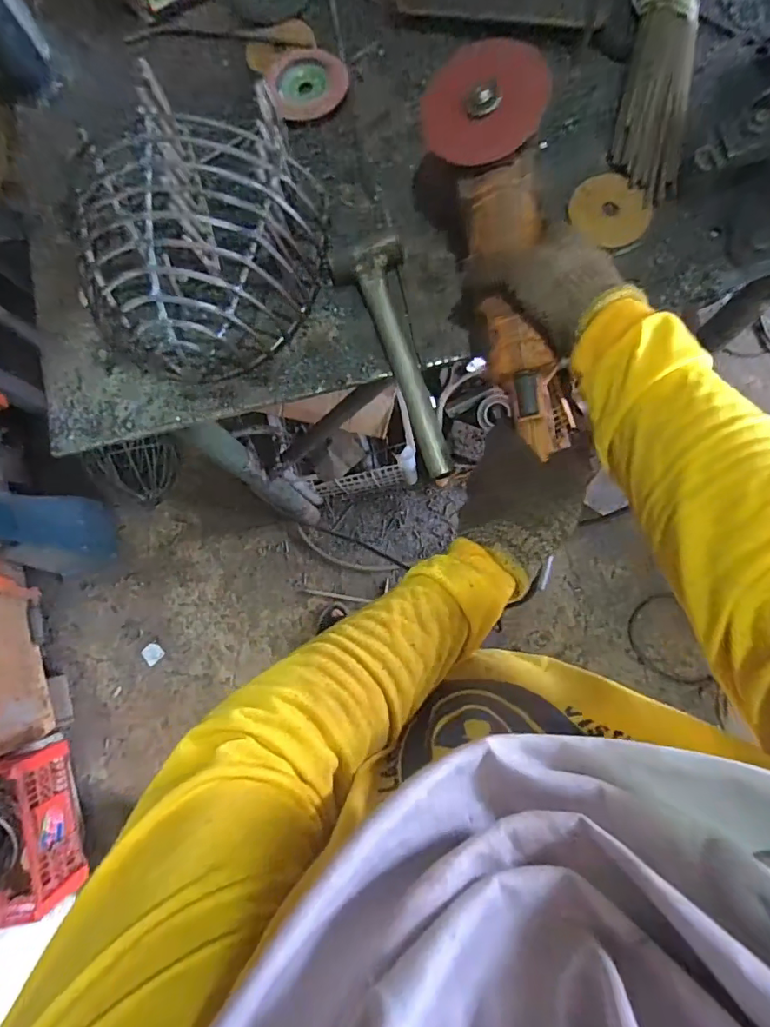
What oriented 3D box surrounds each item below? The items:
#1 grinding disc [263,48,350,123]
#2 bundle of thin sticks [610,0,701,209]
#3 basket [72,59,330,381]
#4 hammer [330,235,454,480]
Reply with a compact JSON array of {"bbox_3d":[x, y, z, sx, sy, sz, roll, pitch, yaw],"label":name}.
[{"bbox_3d":[-0.080,-0.455,0.537,0.077,0.010,0.081,-1,84,6],"label":"grinding disc"},{"bbox_3d":[0.265,-0.437,0.483,0.062,0.030,0.278,10,85,7],"label":"bundle of thin sticks"},{"bbox_3d":[-0.169,-0.245,0.461,0.204,0.115,0.220,5,84,6],"label":"basket"},{"bbox_3d":[0.013,-0.143,0.478,0.066,0.033,0.234,-17,83,4],"label":"hammer"}]

